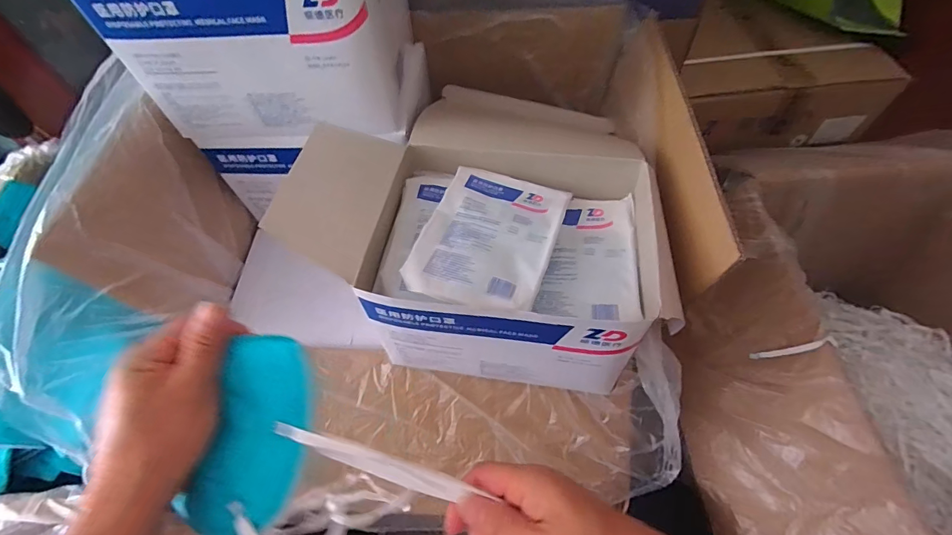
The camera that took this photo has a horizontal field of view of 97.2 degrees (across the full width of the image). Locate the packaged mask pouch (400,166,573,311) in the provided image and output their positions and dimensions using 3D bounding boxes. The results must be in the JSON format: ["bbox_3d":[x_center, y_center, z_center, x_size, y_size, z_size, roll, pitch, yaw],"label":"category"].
[{"bbox_3d":[0.014,-0.035,0.425,0.128,0.022,0.176,16,60,12],"label":"packaged mask pouch"}]

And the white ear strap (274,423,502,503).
[{"bbox_3d":[-0.057,0.120,0.255,0.129,0.010,0.013,25,59,-10],"label":"white ear strap"}]

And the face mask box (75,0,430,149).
[{"bbox_3d":[-0.209,-0.255,0.461,0.268,0.193,0.150,-3,58,1],"label":"face mask box"}]

